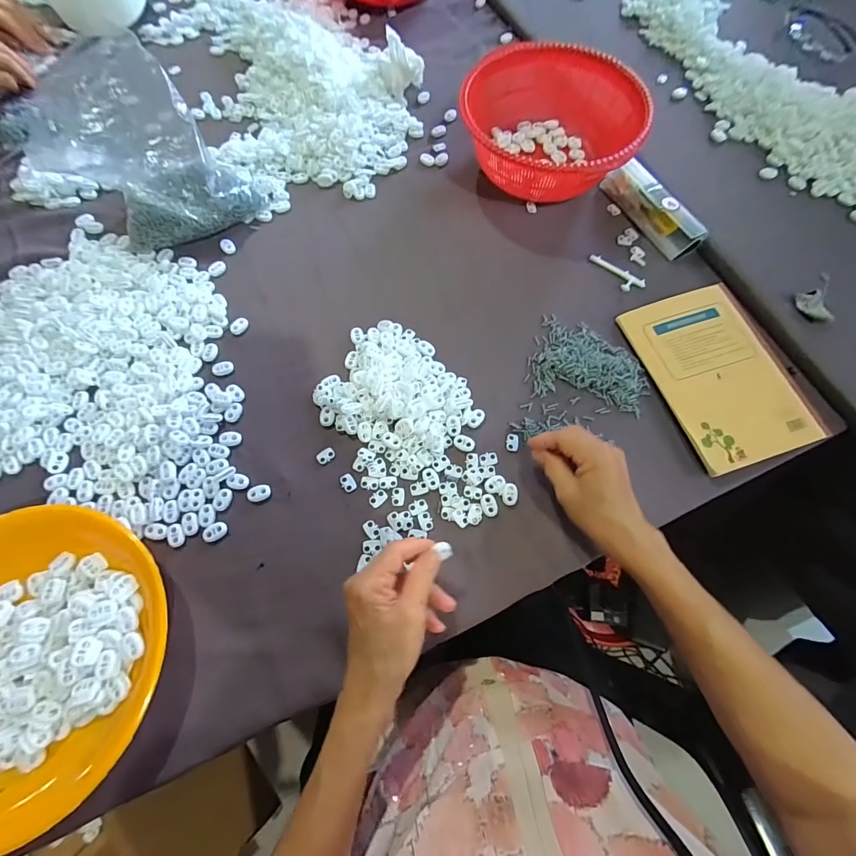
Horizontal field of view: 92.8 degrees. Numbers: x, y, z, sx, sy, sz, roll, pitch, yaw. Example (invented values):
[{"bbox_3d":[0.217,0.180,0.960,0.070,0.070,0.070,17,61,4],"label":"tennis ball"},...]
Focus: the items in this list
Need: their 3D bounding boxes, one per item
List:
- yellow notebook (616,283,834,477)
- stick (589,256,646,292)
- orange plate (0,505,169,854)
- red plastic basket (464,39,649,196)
[{"bbox_3d":[0.333,-0.068,0.453,0.162,0.012,0.207,-17,69,-6],"label":"yellow notebook"},{"bbox_3d":[0.235,-0.195,0.514,0.075,0.005,0.027,39,73,15],"label":"stick"},{"bbox_3d":[-0.336,0.189,0.338,0.239,0.035,0.231,0,68,0],"label":"orange plate"},{"bbox_3d":[0.164,-0.396,0.543,0.228,0.080,0.202,28,71,11],"label":"red plastic basket"}]

